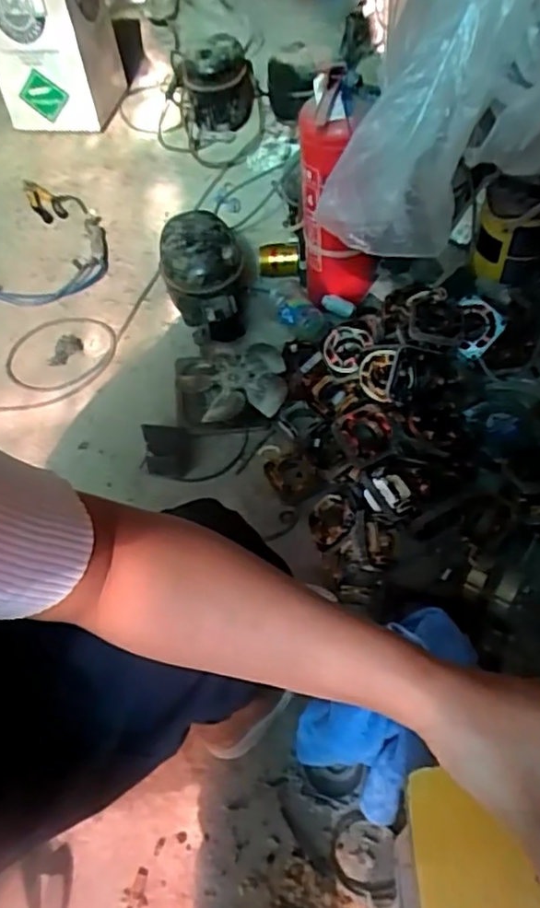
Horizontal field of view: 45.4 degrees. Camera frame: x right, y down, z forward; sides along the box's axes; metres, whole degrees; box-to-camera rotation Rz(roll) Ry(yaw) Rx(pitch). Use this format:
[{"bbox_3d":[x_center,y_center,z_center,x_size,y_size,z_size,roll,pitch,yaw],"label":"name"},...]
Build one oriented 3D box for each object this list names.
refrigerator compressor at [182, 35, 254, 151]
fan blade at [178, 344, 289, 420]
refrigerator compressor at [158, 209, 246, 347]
[{"bbox_3d":[-0.127,-0.888,1.563,0.177,0.184,0.142,-6,54,0],"label":"refrigerator compressor"},{"bbox_3d":[-0.065,-0.124,1.089,0.179,0.049,0.171,-11,54,-4],"label":"fan blade"},{"bbox_3d":[-0.118,-0.308,1.175,0.145,0.167,0.174,-10,54,-3],"label":"refrigerator compressor"}]

